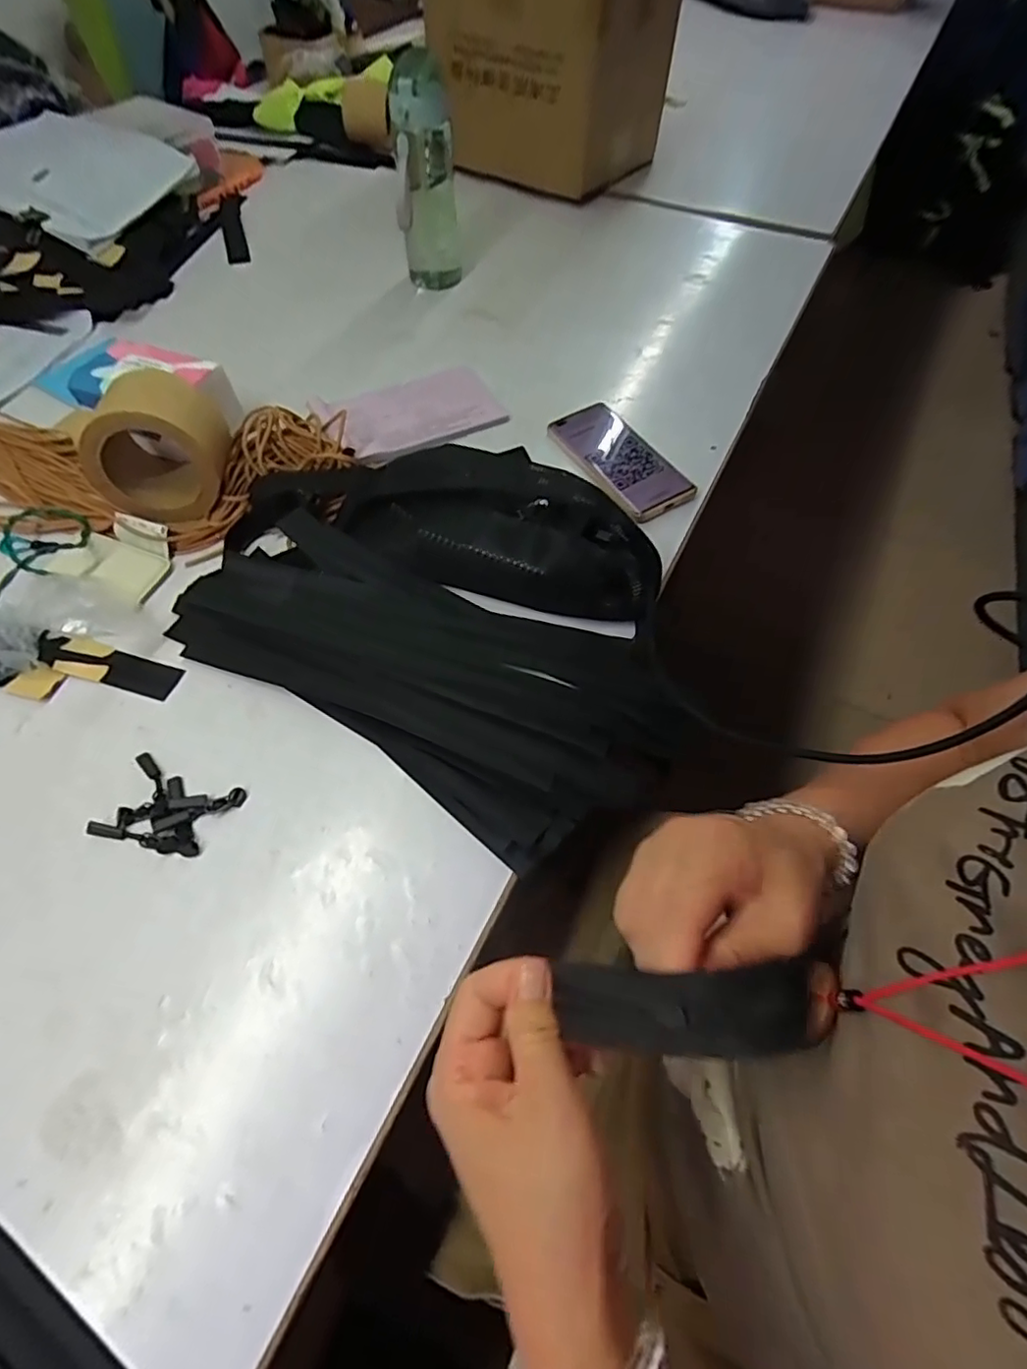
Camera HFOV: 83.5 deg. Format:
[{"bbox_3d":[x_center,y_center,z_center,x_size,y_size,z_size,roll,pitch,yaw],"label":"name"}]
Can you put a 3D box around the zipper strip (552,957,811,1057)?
[{"bbox_3d":[0.065,0.129,0.232,0.098,0.013,0.030,-5,59,14],"label":"zipper strip"}]

